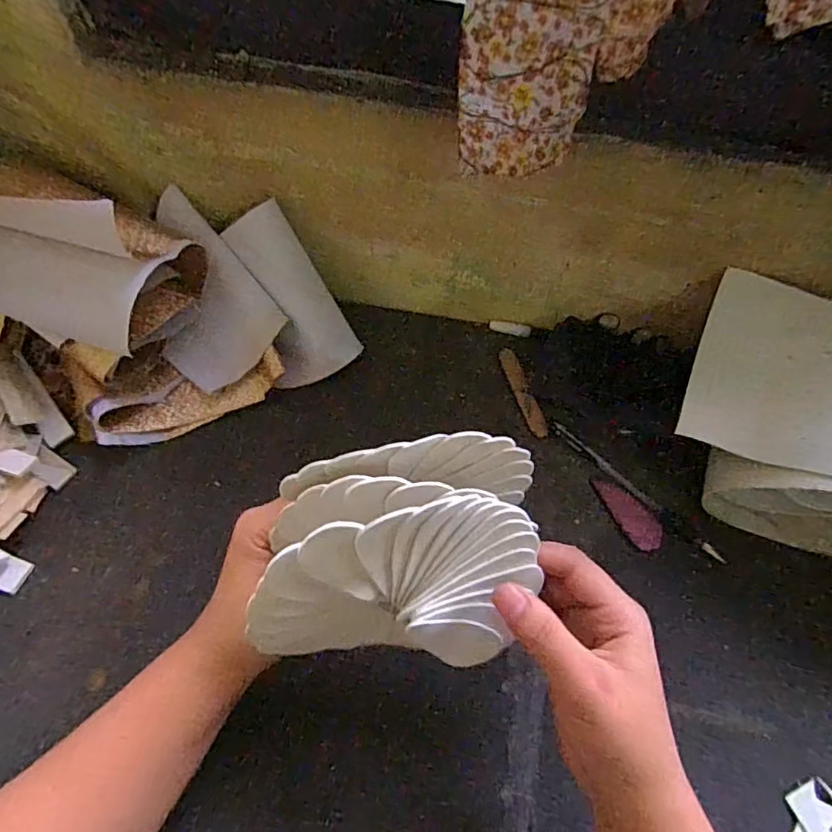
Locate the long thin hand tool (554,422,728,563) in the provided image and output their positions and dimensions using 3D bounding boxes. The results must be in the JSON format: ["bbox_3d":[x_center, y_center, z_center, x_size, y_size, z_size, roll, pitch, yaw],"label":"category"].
[{"bbox_3d":[0.169,0.056,0.434,0.009,0.006,0.155,-38,66,-24],"label":"long thin hand tool"}]

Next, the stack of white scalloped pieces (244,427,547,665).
[{"bbox_3d":[-0.005,0.067,0.268,0.134,0.111,0.083,-6,57,-6],"label":"stack of white scalloped pieces"}]

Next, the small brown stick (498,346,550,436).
[{"bbox_3d":[0.091,-0.021,0.479,0.016,0.004,0.090,-12,61,-9],"label":"small brown stick"}]

